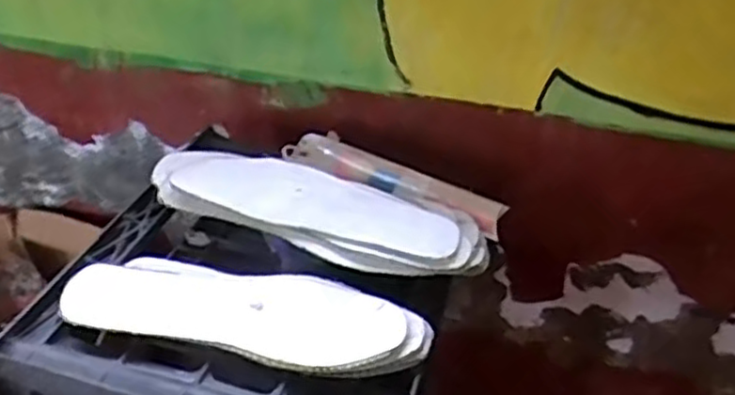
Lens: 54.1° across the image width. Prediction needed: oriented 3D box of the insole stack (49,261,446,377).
[{"bbox_3d":[-0.081,0.079,0.506,0.245,0.015,0.080,8,33,1],"label":"insole stack"}]

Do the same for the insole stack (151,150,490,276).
[{"bbox_3d":[-0.041,0.010,0.579,0.281,0.039,0.101,10,33,5],"label":"insole stack"}]

